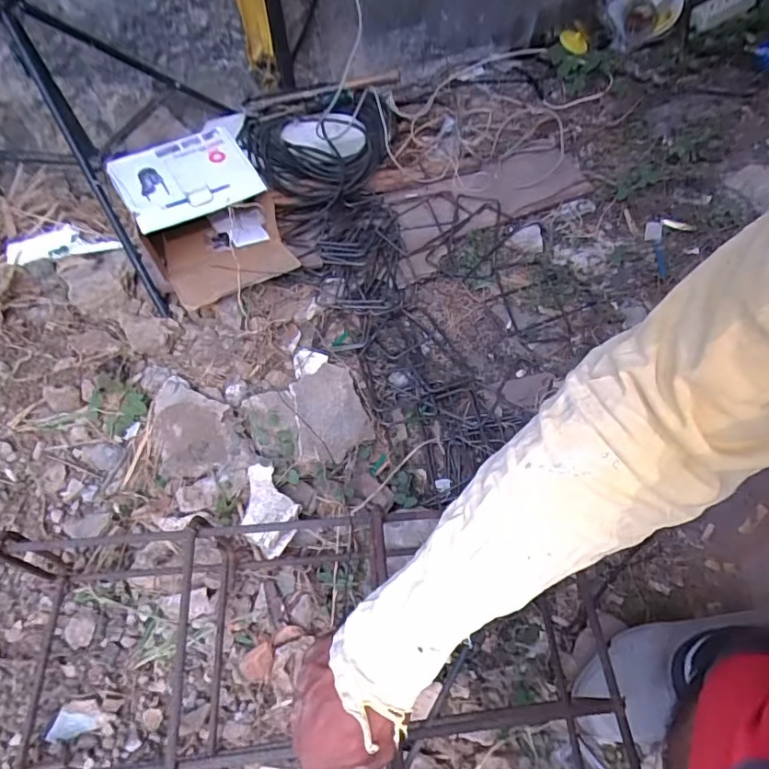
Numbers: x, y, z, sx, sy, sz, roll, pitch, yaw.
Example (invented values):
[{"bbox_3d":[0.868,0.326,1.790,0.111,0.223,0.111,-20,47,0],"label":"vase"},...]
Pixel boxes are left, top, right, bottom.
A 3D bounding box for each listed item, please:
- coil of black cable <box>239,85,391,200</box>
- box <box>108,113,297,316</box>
[{"bbox_3d":[-0.129,-0.496,1.067,0.324,0.058,0.249,-16,73,-7],"label":"coil of black cable"},{"bbox_3d":[-0.314,-0.290,0.919,0.225,0.164,0.261,-29,59,-16],"label":"box"}]

